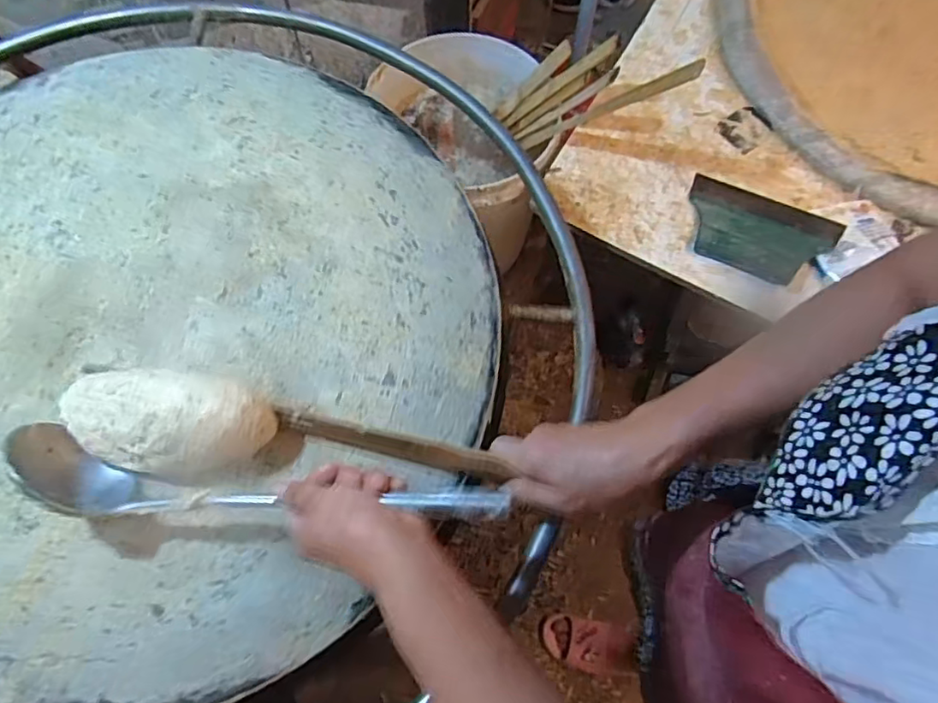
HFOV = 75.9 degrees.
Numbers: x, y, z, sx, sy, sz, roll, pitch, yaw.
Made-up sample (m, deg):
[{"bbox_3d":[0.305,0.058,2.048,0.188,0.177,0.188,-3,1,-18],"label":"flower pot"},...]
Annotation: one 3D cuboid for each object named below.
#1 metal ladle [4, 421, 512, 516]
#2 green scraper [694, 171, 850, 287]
[{"bbox_3d":[-0.159,0.098,0.437,0.368,0.058,0.059,3,70,9],"label":"metal ladle"},{"bbox_3d":[0.372,-0.159,0.780,0.185,0.015,0.123,26,72,10],"label":"green scraper"}]

